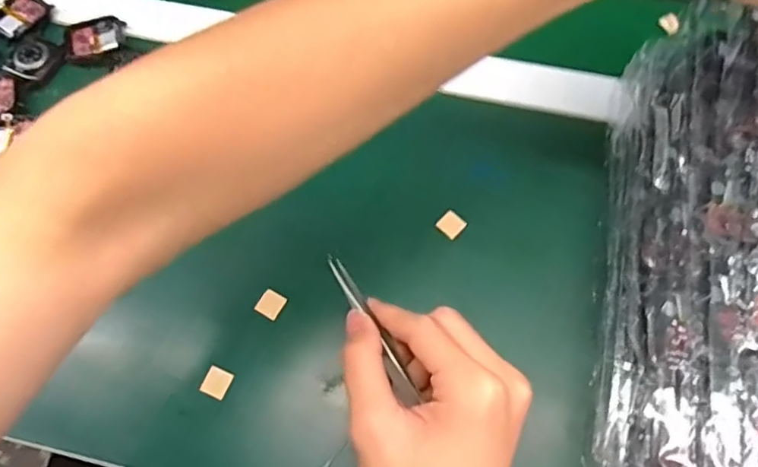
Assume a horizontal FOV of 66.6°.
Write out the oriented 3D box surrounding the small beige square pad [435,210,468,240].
[{"bbox_3d":[0.049,-0.006,0.389,0.016,0.004,0.017,40,71,18],"label":"small beige square pad"}]

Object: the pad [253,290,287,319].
[{"bbox_3d":[-0.069,0.045,0.367,0.015,0.004,0.016,29,68,14],"label":"pad"}]

